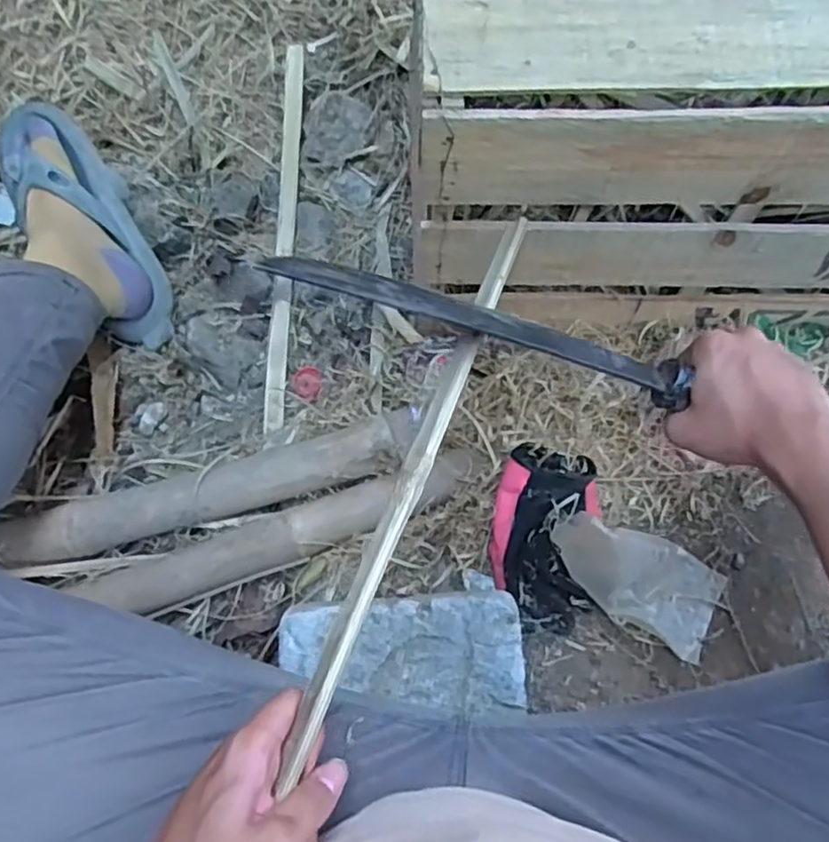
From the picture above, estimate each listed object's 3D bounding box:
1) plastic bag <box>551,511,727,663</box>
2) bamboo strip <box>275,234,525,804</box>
[{"bbox_3d":[0.213,0.146,0.641,0.169,0.037,0.088,31,73,-8],"label":"plastic bag"},{"bbox_3d":[0.006,0.018,0.422,0.017,0.009,0.381,19,65,9],"label":"bamboo strip"}]

